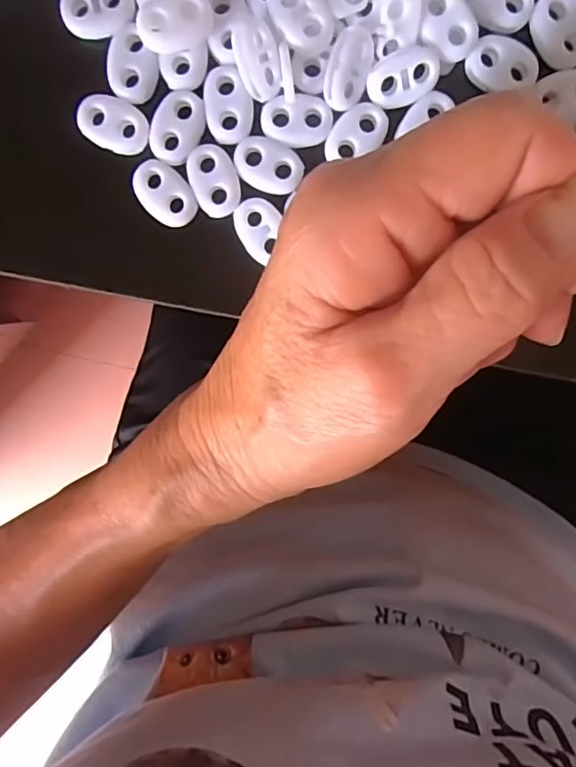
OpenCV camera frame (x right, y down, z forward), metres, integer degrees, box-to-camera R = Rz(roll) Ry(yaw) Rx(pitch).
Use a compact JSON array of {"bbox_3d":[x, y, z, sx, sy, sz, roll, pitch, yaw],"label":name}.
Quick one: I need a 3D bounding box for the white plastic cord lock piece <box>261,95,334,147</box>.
[{"bbox_3d":[0.003,-0.083,0.172,0.022,0.004,0.015,5,99,0],"label":"white plastic cord lock piece"}]

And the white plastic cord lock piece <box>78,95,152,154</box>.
[{"bbox_3d":[-0.055,-0.082,0.173,0.022,0.004,0.015,22,99,-3],"label":"white plastic cord lock piece"}]

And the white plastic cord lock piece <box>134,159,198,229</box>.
[{"bbox_3d":[-0.040,-0.061,0.175,0.015,0.004,0.022,-40,97,6],"label":"white plastic cord lock piece"}]

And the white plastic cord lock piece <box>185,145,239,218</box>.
[{"bbox_3d":[-0.024,-0.065,0.175,0.015,0.004,0.022,-20,99,3],"label":"white plastic cord lock piece"}]

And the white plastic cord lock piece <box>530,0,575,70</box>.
[{"bbox_3d":[0.084,-0.109,0.168,0.016,0.004,0.022,-19,99,3],"label":"white plastic cord lock piece"}]

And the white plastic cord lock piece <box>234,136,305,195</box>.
[{"bbox_3d":[-0.006,-0.069,0.173,0.022,0.004,0.015,29,98,-4],"label":"white plastic cord lock piece"}]

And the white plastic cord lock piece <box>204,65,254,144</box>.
[{"bbox_3d":[-0.019,-0.088,0.171,0.015,0.004,0.022,-1,99,1],"label":"white plastic cord lock piece"}]

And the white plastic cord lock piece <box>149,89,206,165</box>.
[{"bbox_3d":[-0.036,-0.081,0.173,0.015,0.004,0.022,27,99,-4],"label":"white plastic cord lock piece"}]

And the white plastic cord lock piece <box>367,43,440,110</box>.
[{"bbox_3d":[0.036,-0.095,0.168,0.022,0.004,0.015,-16,99,3],"label":"white plastic cord lock piece"}]

